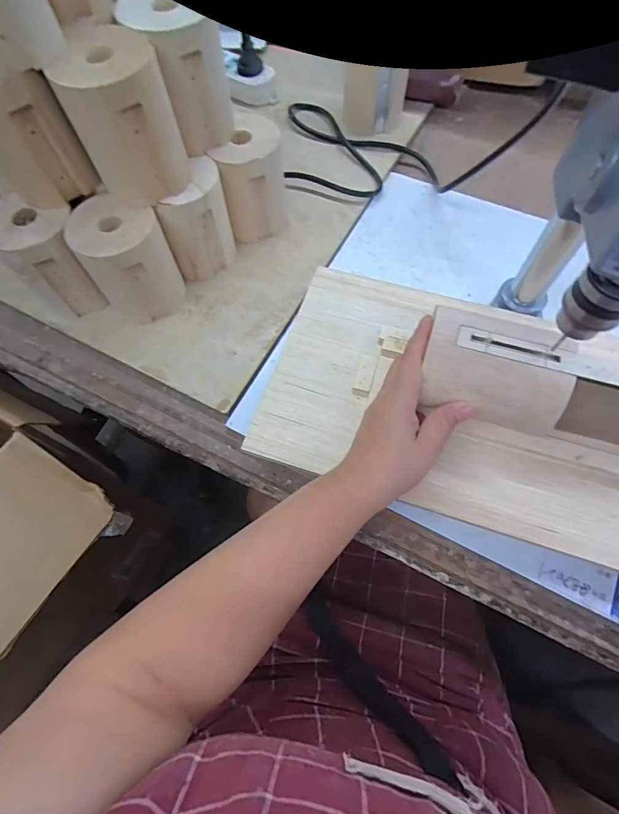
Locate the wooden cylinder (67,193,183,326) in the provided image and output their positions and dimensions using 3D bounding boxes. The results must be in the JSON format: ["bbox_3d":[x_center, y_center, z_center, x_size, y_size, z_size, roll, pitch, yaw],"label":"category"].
[{"bbox_3d":[-0.178,-0.145,0.418,0.080,0.101,0.080,-29,68,-11],"label":"wooden cylinder"}]

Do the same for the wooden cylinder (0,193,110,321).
[{"bbox_3d":[-0.257,-0.147,0.422,0.072,0.108,0.081,-29,68,-11],"label":"wooden cylinder"}]

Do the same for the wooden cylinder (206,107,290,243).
[{"bbox_3d":[-0.063,-0.247,0.460,0.071,0.105,0.070,-20,67,-7],"label":"wooden cylinder"}]

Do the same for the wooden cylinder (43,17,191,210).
[{"bbox_3d":[-0.153,-0.241,0.351,0.082,0.103,0.080,-20,67,-7],"label":"wooden cylinder"}]

